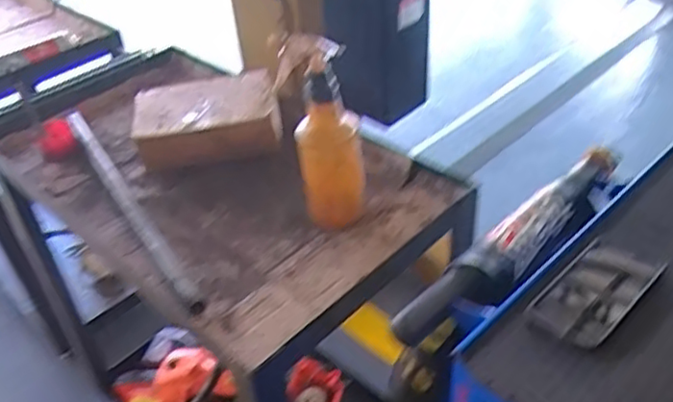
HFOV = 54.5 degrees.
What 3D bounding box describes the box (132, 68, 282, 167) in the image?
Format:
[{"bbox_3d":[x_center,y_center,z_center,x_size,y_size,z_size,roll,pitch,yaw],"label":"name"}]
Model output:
[{"bbox_3d":[-0.231,-0.147,1.180,0.251,0.088,0.151,-7,39,-3],"label":"box"}]

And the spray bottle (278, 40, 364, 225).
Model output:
[{"bbox_3d":[-0.018,-0.082,0.916,0.105,0.284,0.071,-4,39,1],"label":"spray bottle"}]

